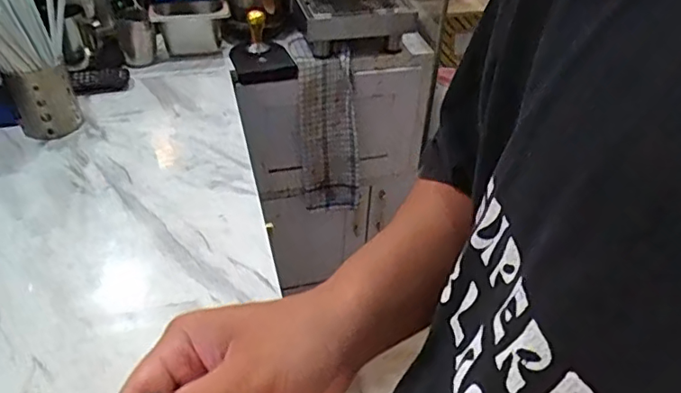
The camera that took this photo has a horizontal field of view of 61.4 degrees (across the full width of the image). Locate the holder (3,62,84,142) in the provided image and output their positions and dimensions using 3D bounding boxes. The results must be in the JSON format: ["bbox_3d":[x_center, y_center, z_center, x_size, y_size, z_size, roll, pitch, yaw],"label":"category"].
[{"bbox_3d":[-0.508,-0.169,0.983,0.094,0.133,0.095,-19,45,-23],"label":"holder"}]

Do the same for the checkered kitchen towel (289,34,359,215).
[{"bbox_3d":[-0.041,-0.154,1.347,0.130,0.426,0.080,-14,39,-12],"label":"checkered kitchen towel"}]

